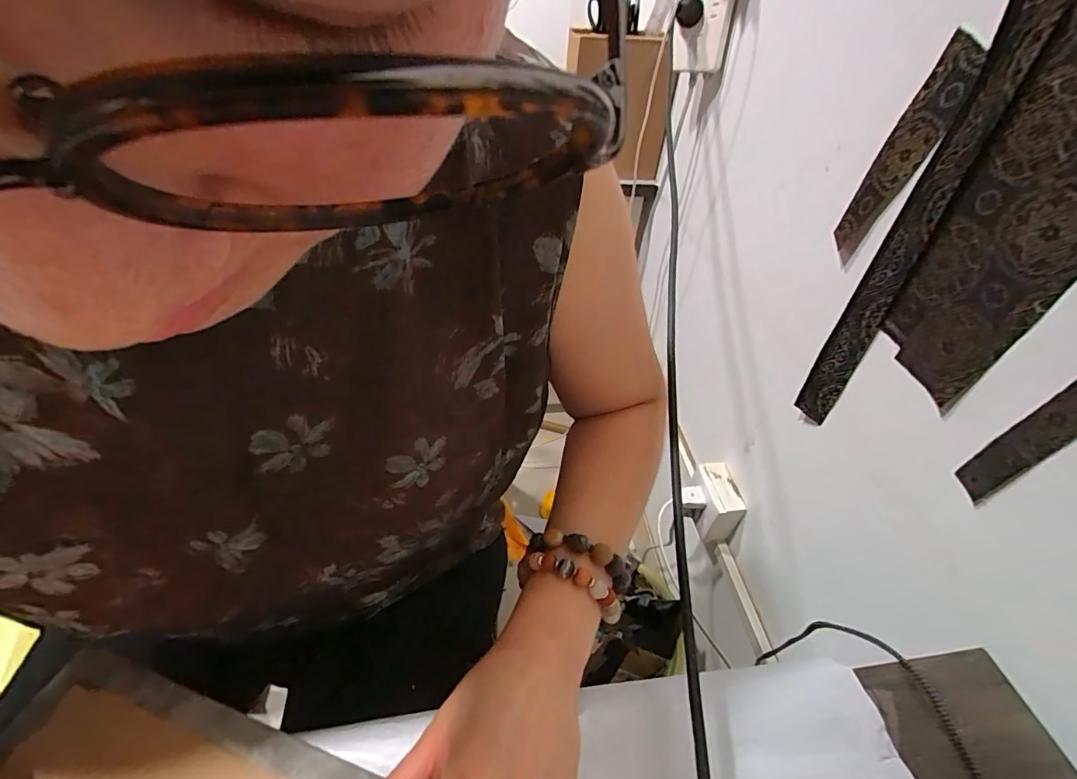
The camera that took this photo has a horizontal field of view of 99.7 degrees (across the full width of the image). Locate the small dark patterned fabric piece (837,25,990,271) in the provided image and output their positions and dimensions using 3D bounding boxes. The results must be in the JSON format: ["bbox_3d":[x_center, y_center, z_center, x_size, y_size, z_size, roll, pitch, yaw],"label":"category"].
[{"bbox_3d":[0.318,-0.199,0.404,0.004,0.176,0.050,0,49,-6],"label":"small dark patterned fabric piece"}]

